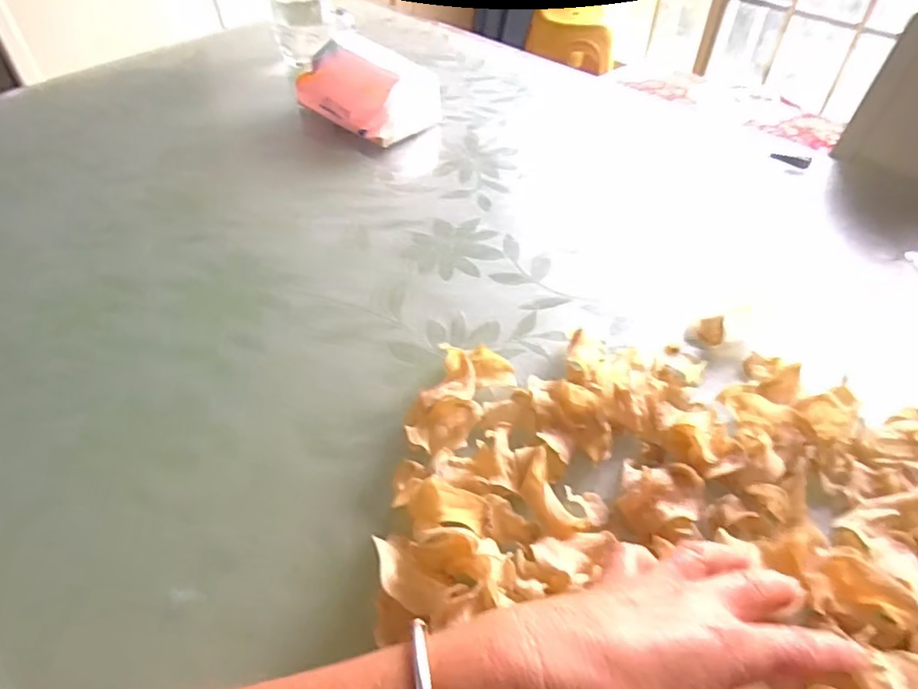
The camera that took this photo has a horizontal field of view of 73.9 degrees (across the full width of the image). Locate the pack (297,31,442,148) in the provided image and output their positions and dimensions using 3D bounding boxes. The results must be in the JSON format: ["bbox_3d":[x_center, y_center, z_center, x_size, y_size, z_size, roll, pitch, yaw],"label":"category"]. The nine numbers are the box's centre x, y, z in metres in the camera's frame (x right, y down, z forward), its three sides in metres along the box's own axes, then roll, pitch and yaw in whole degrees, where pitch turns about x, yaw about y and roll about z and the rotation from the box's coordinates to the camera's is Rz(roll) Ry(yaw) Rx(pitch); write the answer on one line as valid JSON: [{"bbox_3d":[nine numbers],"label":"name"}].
[{"bbox_3d":[-0.101,-0.281,0.669,0.133,0.071,0.096,34,54,27],"label":"pack"}]

